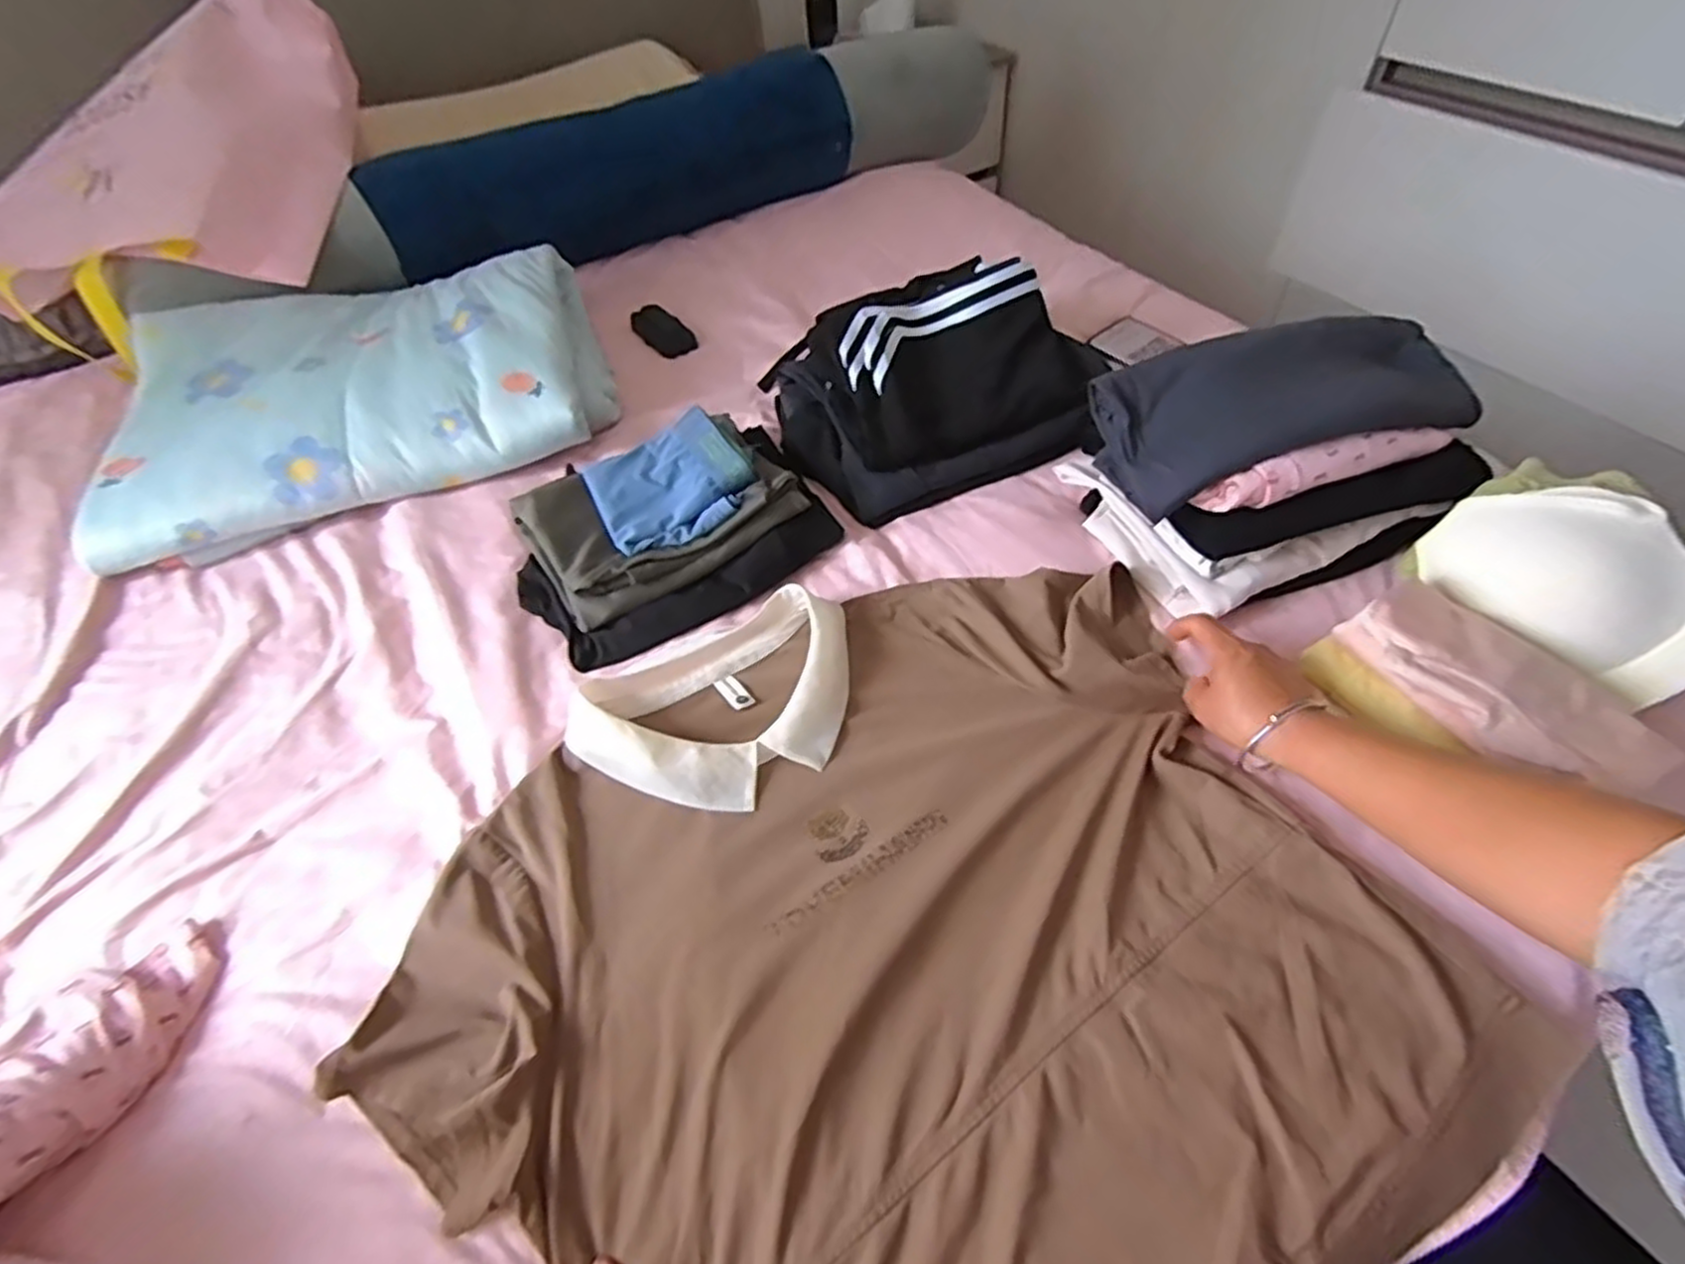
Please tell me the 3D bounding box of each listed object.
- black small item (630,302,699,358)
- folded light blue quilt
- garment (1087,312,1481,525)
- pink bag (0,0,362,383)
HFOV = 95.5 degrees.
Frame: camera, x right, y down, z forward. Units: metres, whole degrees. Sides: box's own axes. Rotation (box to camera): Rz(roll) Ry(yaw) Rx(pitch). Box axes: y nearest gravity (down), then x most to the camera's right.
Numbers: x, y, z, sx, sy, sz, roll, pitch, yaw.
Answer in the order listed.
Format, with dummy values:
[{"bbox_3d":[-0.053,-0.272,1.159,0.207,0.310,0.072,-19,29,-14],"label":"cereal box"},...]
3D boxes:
[{"bbox_3d":[-0.241,-0.406,1.028,0.058,0.017,0.112,-30,56,-19],"label":"black small item"},{"bbox_3d":[-0.556,-0.288,0.871,0.540,0.095,0.353,-19,55,-8],"label":"folded light blue quilt"},{"bbox_3d":[0.380,-0.200,0.651,0.317,0.064,0.116,-17,55,-7],"label":"garment"},{"bbox_3d":[-0.854,-0.601,0.967,0.432,0.199,0.510,22,59,19],"label":"pink bag"}]

